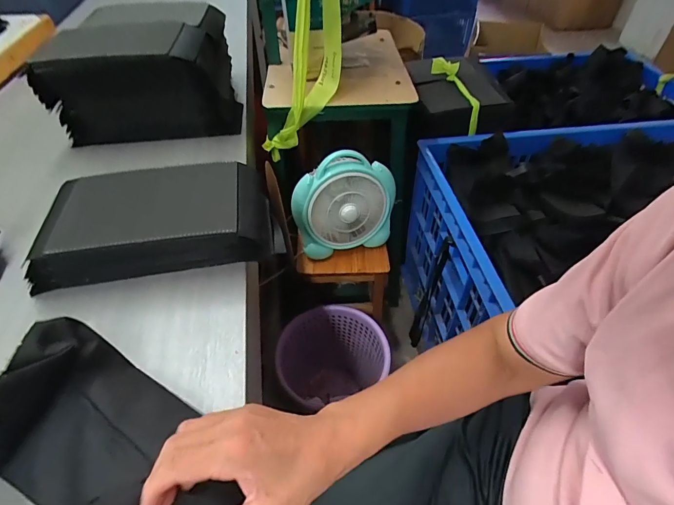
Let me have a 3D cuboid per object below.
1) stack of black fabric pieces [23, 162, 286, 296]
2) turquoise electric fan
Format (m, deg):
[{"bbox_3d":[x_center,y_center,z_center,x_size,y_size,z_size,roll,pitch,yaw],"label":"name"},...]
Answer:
[{"bbox_3d":[-0.235,-0.042,0.520,0.305,0.084,0.149,-8,46,-8],"label":"stack of black fabric pieces"},{"bbox_3d":[0.018,-0.109,0.881,0.236,0.212,0.094,-12,47,-12],"label":"turquoise electric fan"}]

